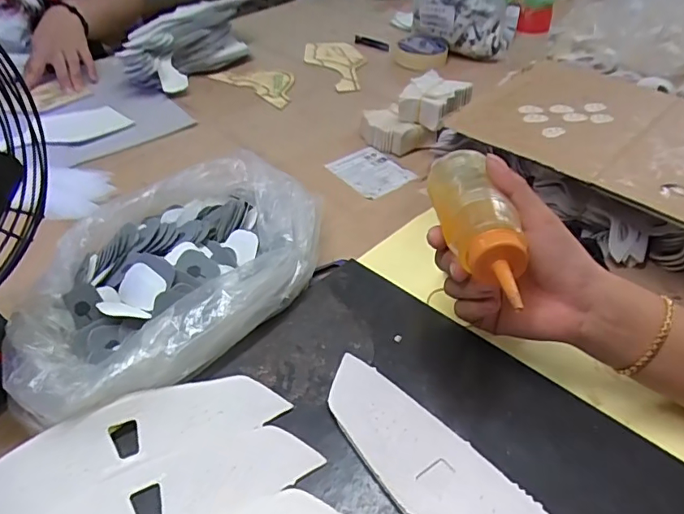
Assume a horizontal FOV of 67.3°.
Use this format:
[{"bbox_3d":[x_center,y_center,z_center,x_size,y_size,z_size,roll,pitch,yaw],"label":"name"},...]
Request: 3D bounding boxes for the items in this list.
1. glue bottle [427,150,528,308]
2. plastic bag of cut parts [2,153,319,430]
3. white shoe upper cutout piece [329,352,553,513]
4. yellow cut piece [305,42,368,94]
[{"bbox_3d":[0.087,-0.030,0.342,0.038,0.035,0.139,-6,42,-4],"label":"glue bottle"},{"bbox_3d":[-0.144,0.002,0.430,0.271,0.056,0.205,-33,52,-31],"label":"plastic bag of cut parts"},{"bbox_3d":[0.065,0.137,0.307,0.060,0.009,0.210,-30,48,-29],"label":"white shoe upper cutout piece"},{"bbox_3d":[-0.003,-0.319,0.845,0.086,0.008,0.189,-23,48,-15],"label":"yellow cut piece"}]

